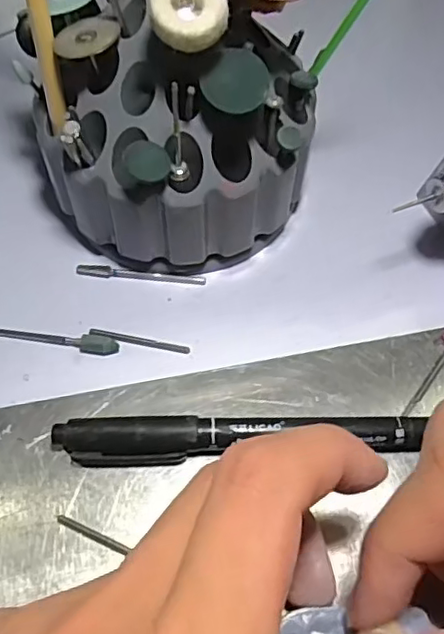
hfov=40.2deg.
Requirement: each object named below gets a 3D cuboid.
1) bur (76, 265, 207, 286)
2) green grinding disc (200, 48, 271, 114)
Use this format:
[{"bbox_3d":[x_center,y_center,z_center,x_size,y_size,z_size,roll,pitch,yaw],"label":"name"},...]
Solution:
[{"bbox_3d":[-0.031,-0.017,0.235,0.050,0.004,0.004,4,59,1],"label":"bur"},{"bbox_3d":[0.005,-0.071,0.184,0.019,0.004,0.022,31,75,6],"label":"green grinding disc"}]

